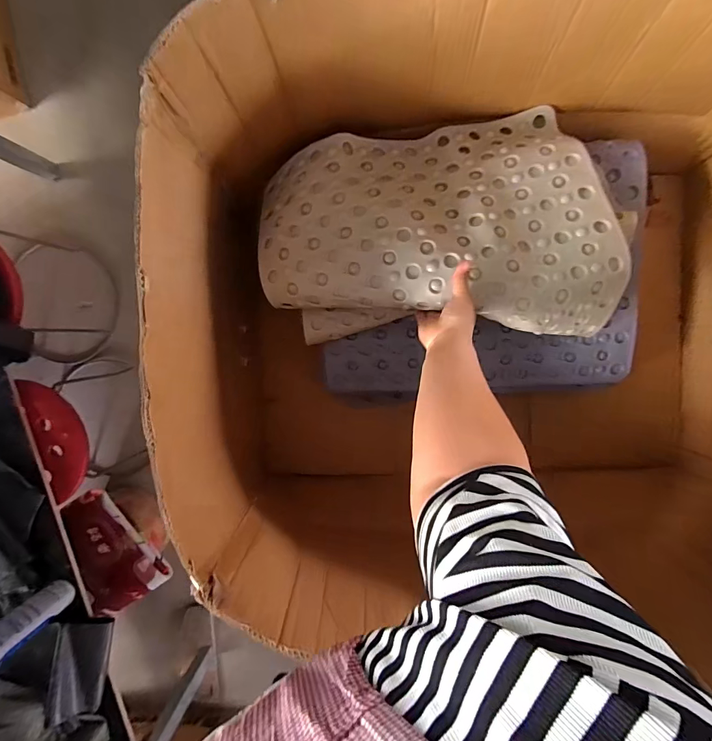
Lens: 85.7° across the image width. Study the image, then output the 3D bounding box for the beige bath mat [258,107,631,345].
[{"bbox_3d":[0.119,-0.239,0.632,0.573,0.139,0.370,-2,96,5],"label":"beige bath mat"}]

